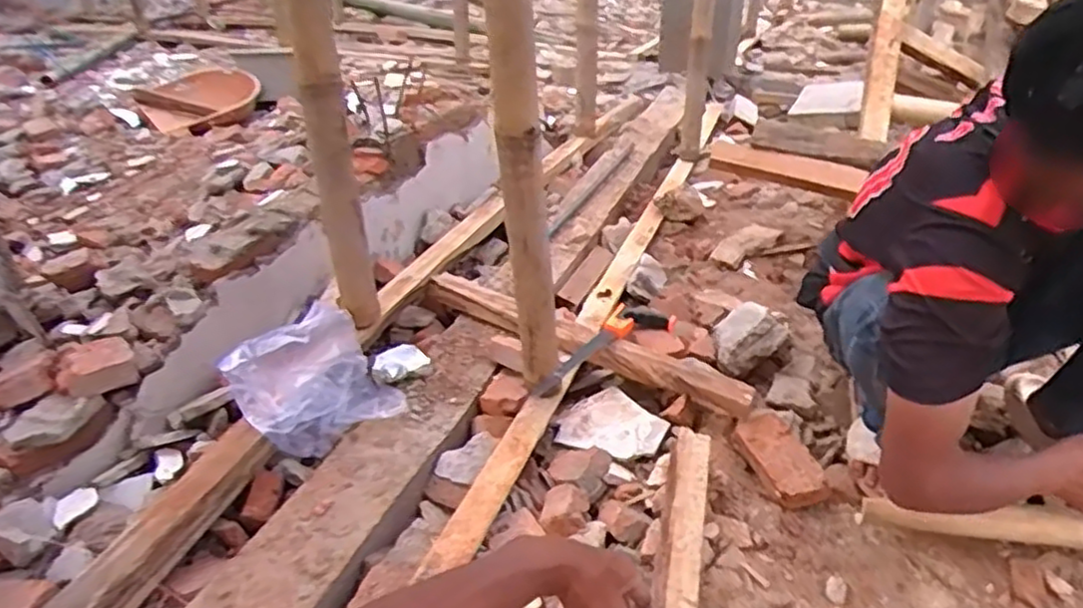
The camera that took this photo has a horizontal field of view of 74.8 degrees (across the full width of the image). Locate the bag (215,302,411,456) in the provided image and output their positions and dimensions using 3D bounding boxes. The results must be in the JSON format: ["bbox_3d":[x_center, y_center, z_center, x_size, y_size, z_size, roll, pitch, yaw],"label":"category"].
[{"bbox_3d":[-0.387,0.127,1.215,0.191,0.151,0.241,24,40,36],"label":"bag"}]

